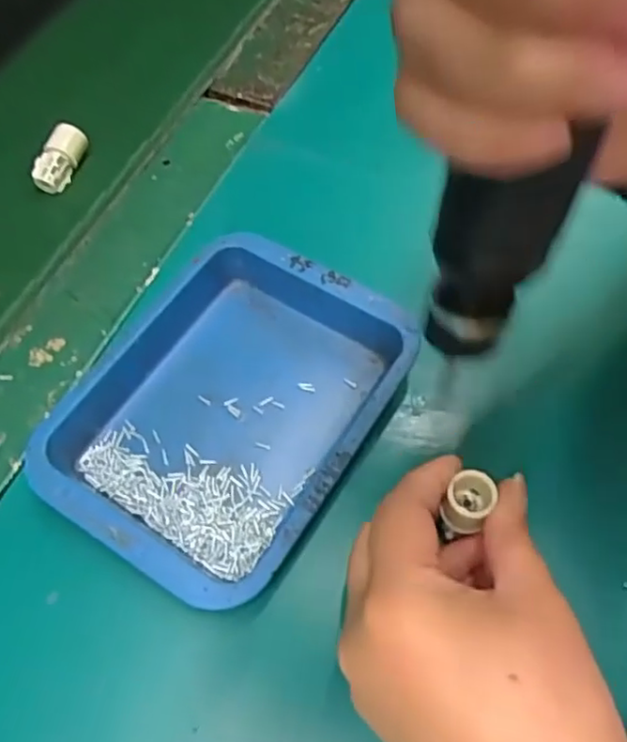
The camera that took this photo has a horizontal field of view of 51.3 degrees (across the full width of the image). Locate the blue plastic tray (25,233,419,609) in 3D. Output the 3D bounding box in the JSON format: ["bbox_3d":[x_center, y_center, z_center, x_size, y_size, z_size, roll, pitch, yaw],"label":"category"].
[{"bbox_3d":[-0.043,0.011,0.297,0.136,0.023,0.157,30,66,18],"label":"blue plastic tray"}]

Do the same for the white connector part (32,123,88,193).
[{"bbox_3d":[-0.153,-0.128,0.394,0.017,0.014,0.042,23,82,15],"label":"white connector part"}]

